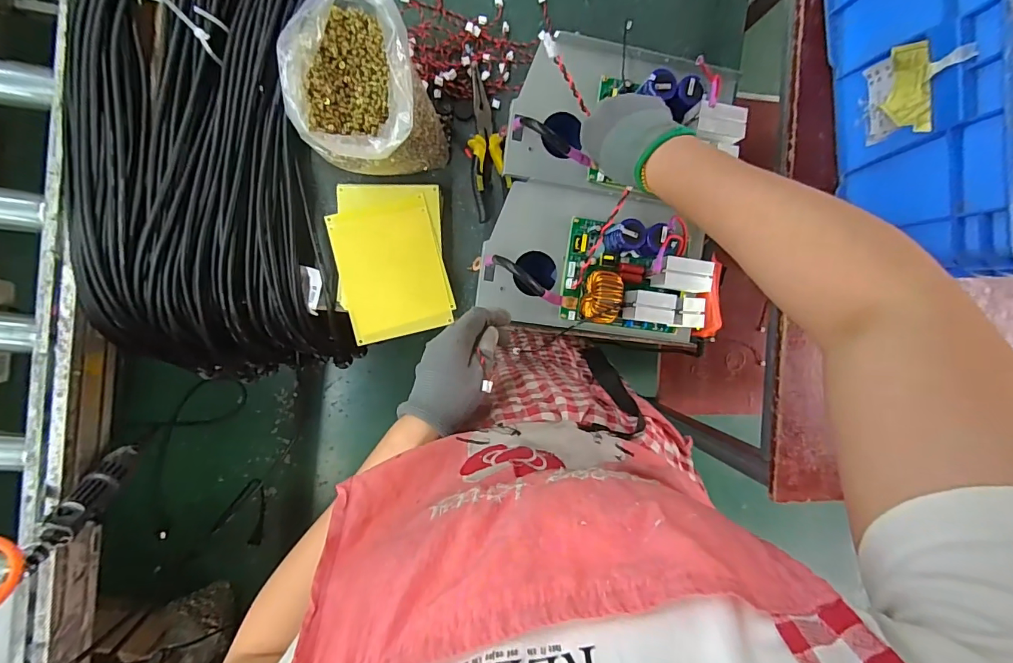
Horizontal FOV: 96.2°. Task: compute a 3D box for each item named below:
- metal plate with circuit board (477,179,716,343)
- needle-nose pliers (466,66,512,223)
[{"bbox_3d":[0.113,-0.084,0.526,0.269,0.091,0.170,7,92,-9],"label":"metal plate with circuit board"},{"bbox_3d":[-0.030,-0.248,0.603,0.050,0.022,0.194,-12,95,-8],"label":"needle-nose pliers"}]

